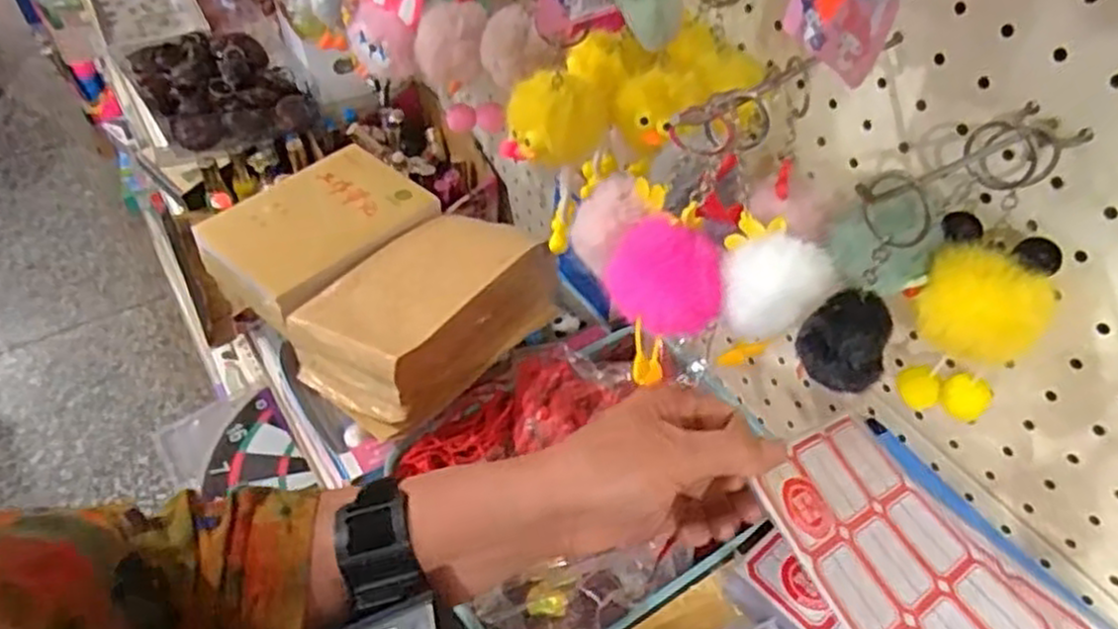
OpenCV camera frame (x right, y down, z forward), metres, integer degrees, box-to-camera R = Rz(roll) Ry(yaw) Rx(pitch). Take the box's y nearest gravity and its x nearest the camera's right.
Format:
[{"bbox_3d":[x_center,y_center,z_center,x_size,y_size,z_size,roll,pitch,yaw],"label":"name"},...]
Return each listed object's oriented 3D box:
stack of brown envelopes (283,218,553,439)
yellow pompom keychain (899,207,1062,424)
[{"bbox_3d":[-0.109,-0.008,0.625,0.133,0.077,0.194,31,52,25],"label":"stack of brown envelopes"},{"bbox_3d":[0.200,0.008,0.377,0.058,0.099,0.052,32,53,26],"label":"yellow pompom keychain"}]

